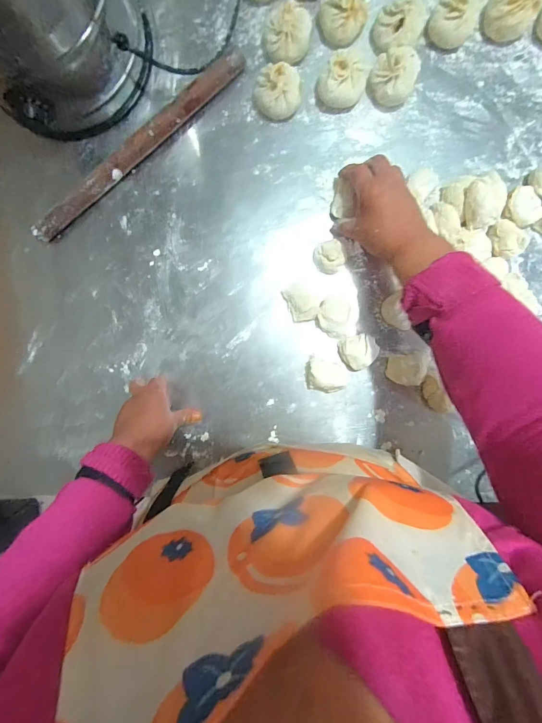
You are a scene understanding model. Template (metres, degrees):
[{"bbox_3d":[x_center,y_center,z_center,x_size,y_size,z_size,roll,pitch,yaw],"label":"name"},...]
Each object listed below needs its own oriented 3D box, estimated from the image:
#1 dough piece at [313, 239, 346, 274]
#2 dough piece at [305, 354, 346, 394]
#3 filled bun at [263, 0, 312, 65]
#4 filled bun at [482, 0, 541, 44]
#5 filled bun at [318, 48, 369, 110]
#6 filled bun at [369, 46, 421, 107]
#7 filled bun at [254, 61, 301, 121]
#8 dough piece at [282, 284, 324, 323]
[{"bbox_3d":[0.082,-0.146,0.497,0.040,0.020,0.044,-14,94,4],"label":"dough piece"},{"bbox_3d":[0.080,0.020,0.504,0.059,0.026,0.049,7,95,3],"label":"dough piece"},{"bbox_3d":[0.022,-0.432,0.470,0.058,0.037,0.061,0,95,3],"label":"filled bun"},{"bbox_3d":[0.303,-0.444,0.452,0.054,0.046,0.056,0,95,3],"label":"filled bun"},{"bbox_3d":[0.097,-0.373,0.470,0.055,0.033,0.067,32,96,0],"label":"filled bun"},{"bbox_3d":[0.161,-0.373,0.467,0.057,0.044,0.055,0,95,3],"label":"filled bun"},{"bbox_3d":[0.009,-0.362,0.477,0.059,0.038,0.055,10,95,3],"label":"filled bun"},{"bbox_3d":[0.045,-0.085,0.502,0.044,0.019,0.055,-24,93,5],"label":"dough piece"}]

